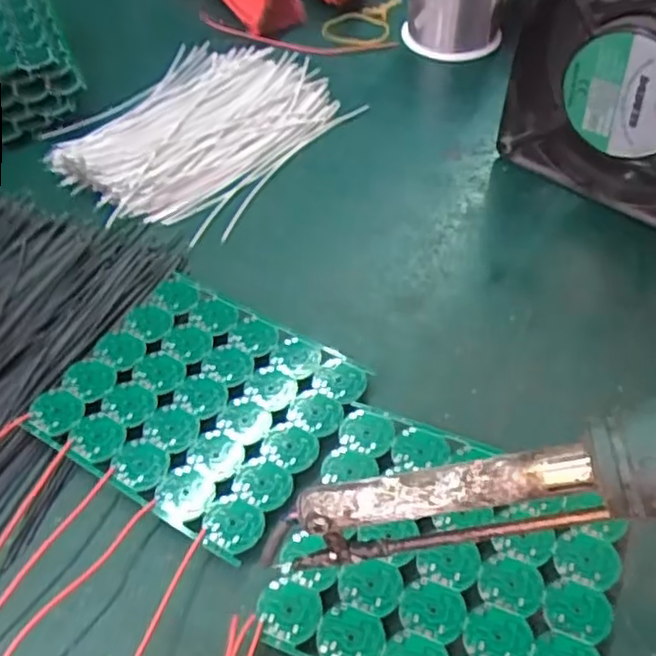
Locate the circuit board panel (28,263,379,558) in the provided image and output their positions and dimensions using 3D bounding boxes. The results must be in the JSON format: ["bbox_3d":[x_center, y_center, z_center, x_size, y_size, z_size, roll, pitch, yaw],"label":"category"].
[{"bbox_3d":[-0.051,0.027,0.283,0.104,0.004,0.096,26,55,19],"label":"circuit board panel"}]

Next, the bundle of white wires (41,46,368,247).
[{"bbox_3d":[-0.073,-0.120,0.401,0.125,0.014,0.158,27,55,20],"label":"bundle of white wires"}]

